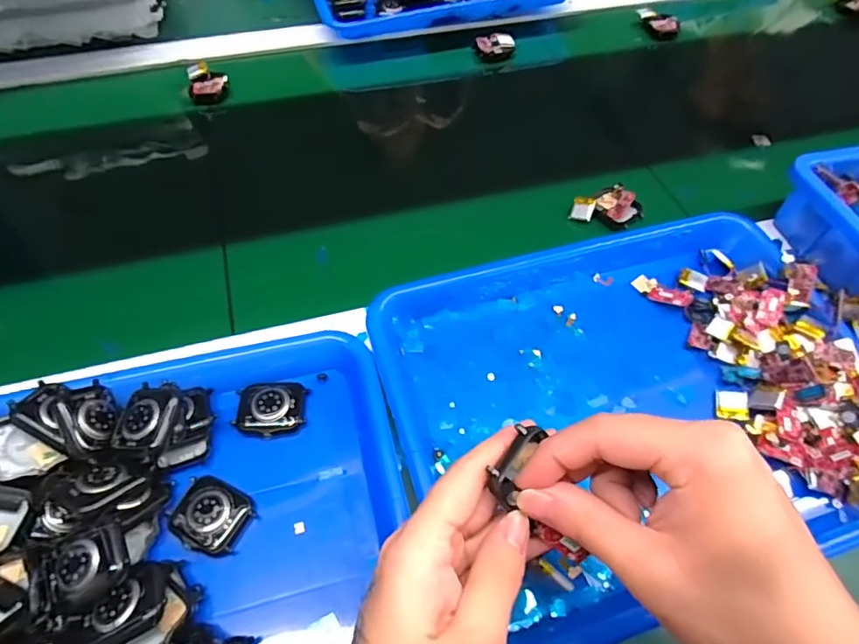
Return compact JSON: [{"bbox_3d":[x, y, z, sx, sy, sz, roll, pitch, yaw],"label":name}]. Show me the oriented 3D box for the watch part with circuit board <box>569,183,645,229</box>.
[{"bbox_3d":[0.163,-0.106,0.476,0.061,0.022,0.040,15,57,7],"label":"watch part with circuit board"}]

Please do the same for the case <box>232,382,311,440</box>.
[{"bbox_3d":[-0.106,0.058,0.349,0.045,0.012,0.036,0,57,-2],"label":"case"}]

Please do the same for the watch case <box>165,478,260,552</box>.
[{"bbox_3d":[-0.129,0.112,0.308,0.042,0.009,0.038,24,59,13],"label":"watch case"}]

